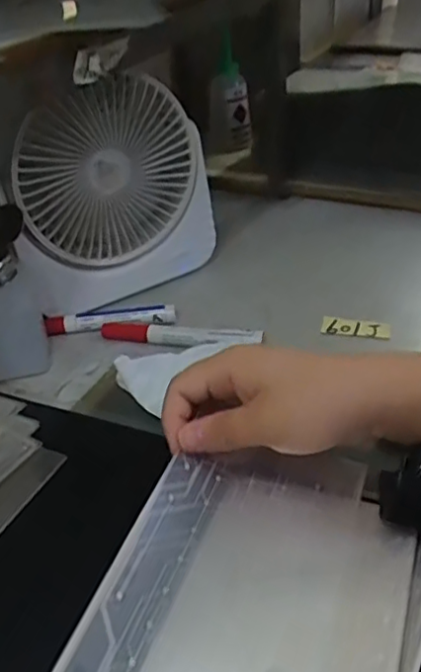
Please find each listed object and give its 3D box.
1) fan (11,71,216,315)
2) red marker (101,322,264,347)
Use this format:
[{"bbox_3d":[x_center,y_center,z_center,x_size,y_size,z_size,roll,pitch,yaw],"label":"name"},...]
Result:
[{"bbox_3d":[-0.082,-0.115,0.551,0.179,0.188,0.056,-17,36,-14],"label":"fan"},{"bbox_3d":[-0.027,-0.001,0.530,0.139,0.015,0.019,5,36,16],"label":"red marker"}]

